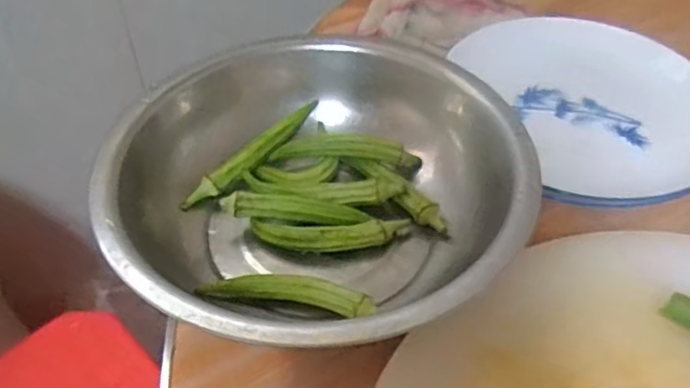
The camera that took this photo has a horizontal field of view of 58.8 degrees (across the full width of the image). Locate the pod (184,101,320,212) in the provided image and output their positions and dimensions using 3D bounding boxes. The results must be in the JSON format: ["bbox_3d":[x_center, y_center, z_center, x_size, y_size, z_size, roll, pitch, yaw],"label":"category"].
[{"bbox_3d":[-0.073,-0.032,0.503,0.021,0.017,0.142,34,55,29],"label":"pod"}]

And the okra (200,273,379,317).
[{"bbox_3d":[-0.038,0.066,0.419,0.118,0.018,0.027,8,47,8],"label":"okra"}]

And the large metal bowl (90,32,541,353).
[{"bbox_3d":[-0.020,0.002,0.448,0.283,0.083,0.263,0,46,0],"label":"large metal bowl"}]

